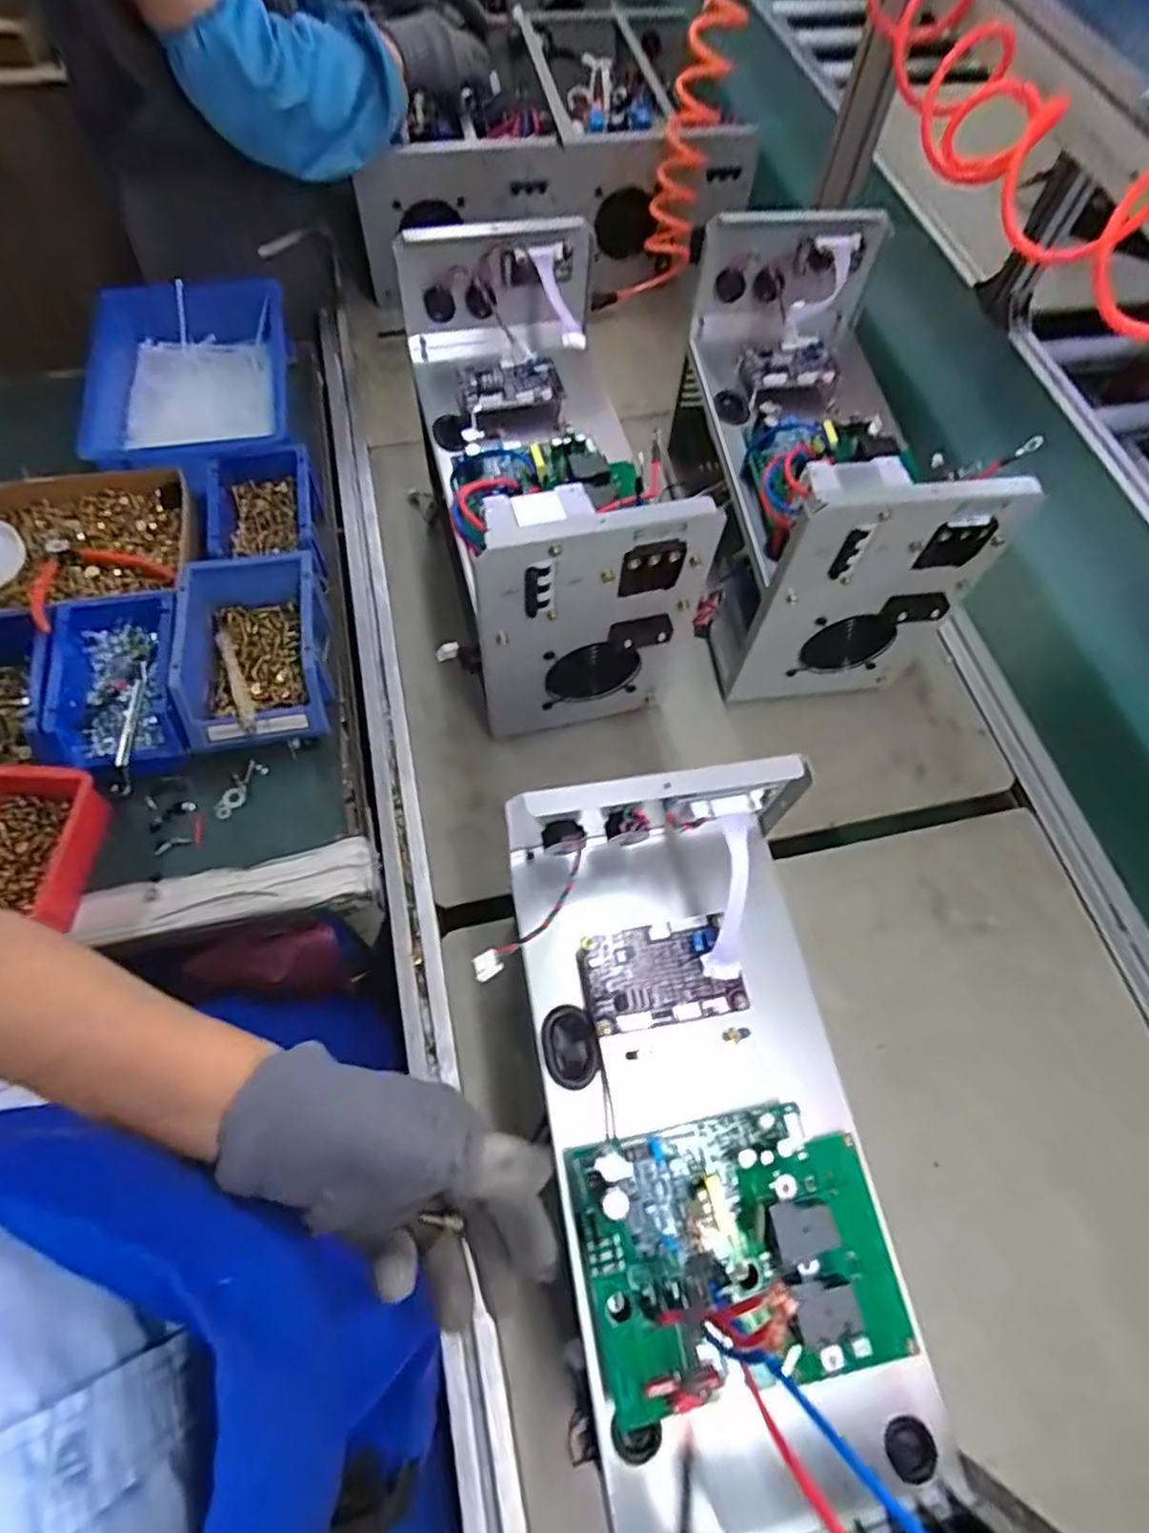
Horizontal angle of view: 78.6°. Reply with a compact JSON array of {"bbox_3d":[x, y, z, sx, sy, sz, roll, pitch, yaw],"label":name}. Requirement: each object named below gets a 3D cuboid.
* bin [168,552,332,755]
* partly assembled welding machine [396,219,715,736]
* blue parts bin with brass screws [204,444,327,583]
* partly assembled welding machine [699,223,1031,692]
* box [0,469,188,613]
[{"bbox_3d":[-0.304,-0.105,0.676,0.127,0.084,0.185,-8,66,-7],"label":"bin"},{"bbox_3d":[-0.033,-0.264,0.655,0.180,0.245,0.376,-11,66,-8],"label":"partly assembled welding machine"},{"bbox_3d":[-0.326,-0.258,0.739,0.108,0.061,0.148,-9,66,-8],"label":"blue parts bin with brass screws"},{"bbox_3d":[0.220,-0.294,0.687,0.192,0.253,0.376,-6,65,-6],"label":"partly assembled welding machine"},{"bbox_3d":[-0.527,-0.210,0.717,0.265,0.056,0.182,-10,66,-8],"label":"box"}]

